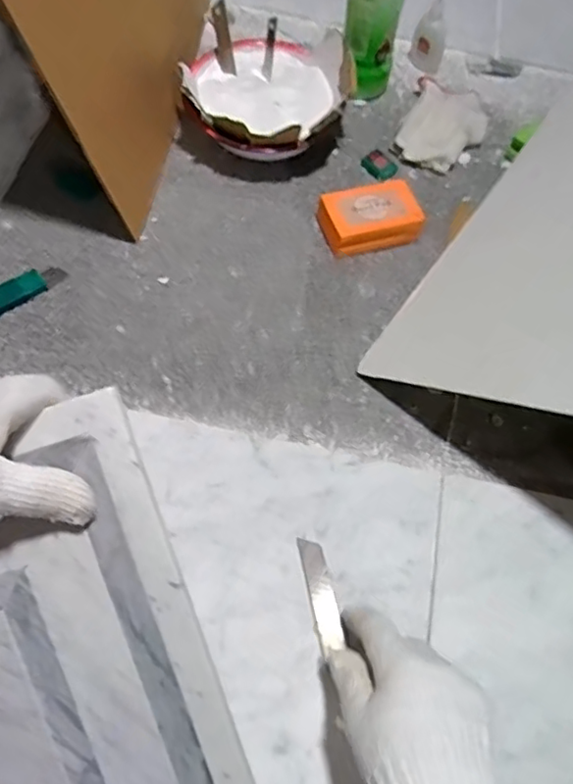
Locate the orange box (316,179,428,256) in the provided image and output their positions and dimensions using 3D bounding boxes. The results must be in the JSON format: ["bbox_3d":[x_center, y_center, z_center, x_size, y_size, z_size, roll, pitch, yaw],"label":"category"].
[{"bbox_3d":[0.082,-0.173,0.621,0.099,0.033,0.061,-16,63,-13],"label":"orange box"}]

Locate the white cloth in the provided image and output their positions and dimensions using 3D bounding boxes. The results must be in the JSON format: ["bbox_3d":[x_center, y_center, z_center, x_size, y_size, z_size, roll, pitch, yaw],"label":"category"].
[{"bbox_3d":[0.177,-0.295,0.697,0.082,0.022,0.117,23,62,8],"label":"white cloth"}]

